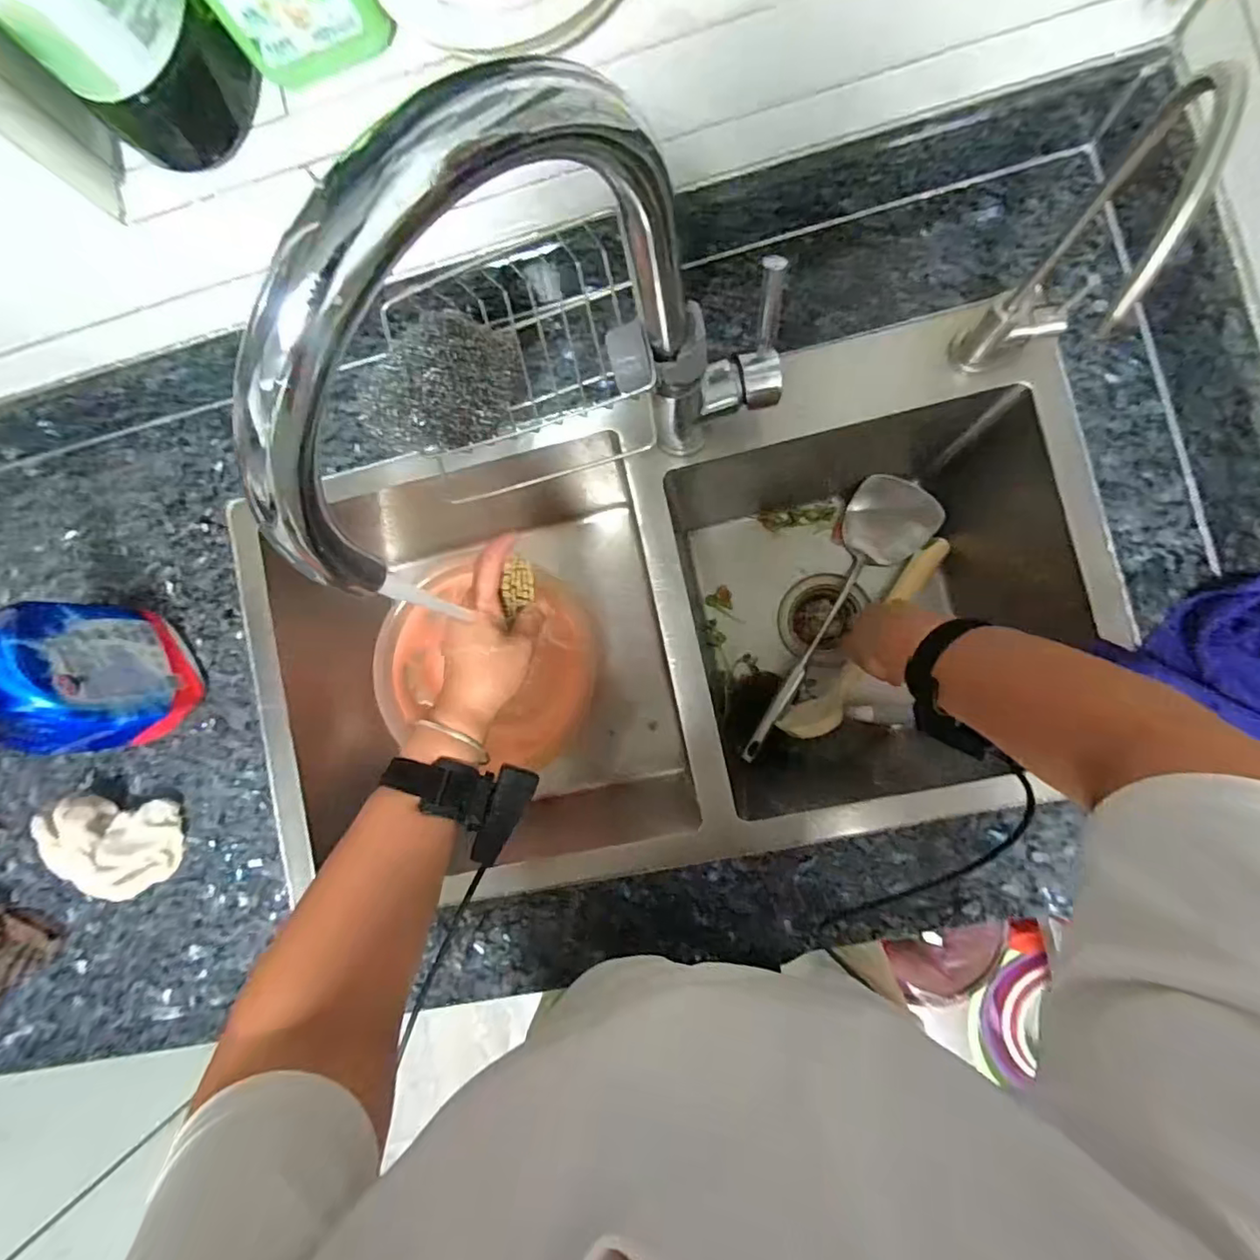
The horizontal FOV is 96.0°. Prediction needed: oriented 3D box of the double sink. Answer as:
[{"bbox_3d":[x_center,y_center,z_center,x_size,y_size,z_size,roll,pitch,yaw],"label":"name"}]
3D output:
[{"bbox_3d":[0.033,0.022,0.619,0.751,0.255,0.442,-7,87,7],"label":"double sink"}]

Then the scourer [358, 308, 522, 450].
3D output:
[{"bbox_3d":[-0.121,-0.164,0.381,0.047,0.084,0.107,32,92,7],"label":"scourer"}]

